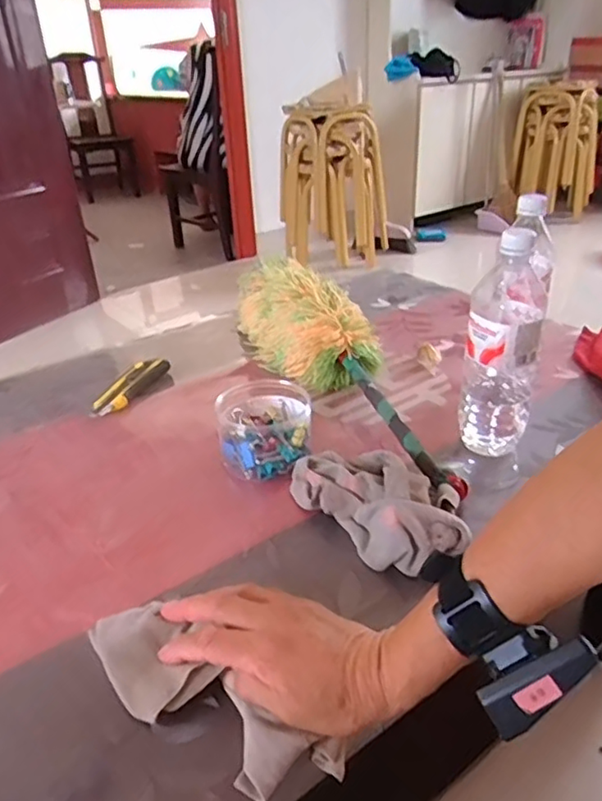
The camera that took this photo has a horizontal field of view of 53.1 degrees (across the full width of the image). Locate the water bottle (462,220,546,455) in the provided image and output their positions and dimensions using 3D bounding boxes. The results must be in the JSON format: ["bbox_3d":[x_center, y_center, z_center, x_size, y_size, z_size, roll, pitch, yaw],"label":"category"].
[{"bbox_3d":[0.201,-0.049,0.601,0.068,0.233,0.074,7,30,18],"label":"water bottle"}]

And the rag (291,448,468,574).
[{"bbox_3d":[0.070,0.093,0.548,0.086,0.049,0.163,-22,33,-30],"label":"rag"}]

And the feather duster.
[{"bbox_3d":[0.049,-0.064,0.775,0.122,0.103,0.581,-16,31,-23],"label":"feather duster"}]

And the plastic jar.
[{"bbox_3d":[-0.038,0.026,0.645,0.095,0.071,0.103,-3,28,1],"label":"plastic jar"}]

